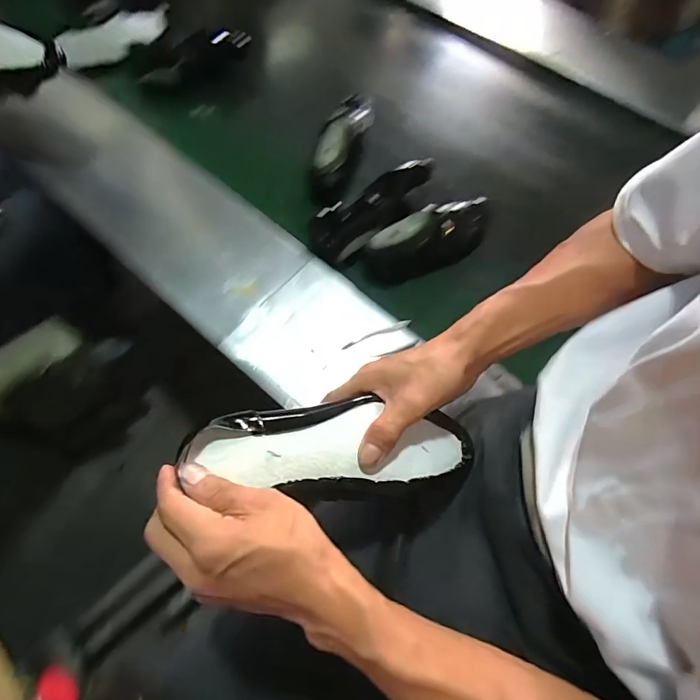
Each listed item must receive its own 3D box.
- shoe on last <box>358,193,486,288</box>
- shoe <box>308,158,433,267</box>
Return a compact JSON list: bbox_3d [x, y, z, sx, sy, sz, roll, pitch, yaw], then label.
[{"bbox_3d":[0.151,-0.201,0.745,0.265,0.084,0.103,-33,70,-14],"label":"shoe on last"},{"bbox_3d":[0.042,-0.260,0.782,0.106,0.074,0.274,41,72,16],"label":"shoe"}]

